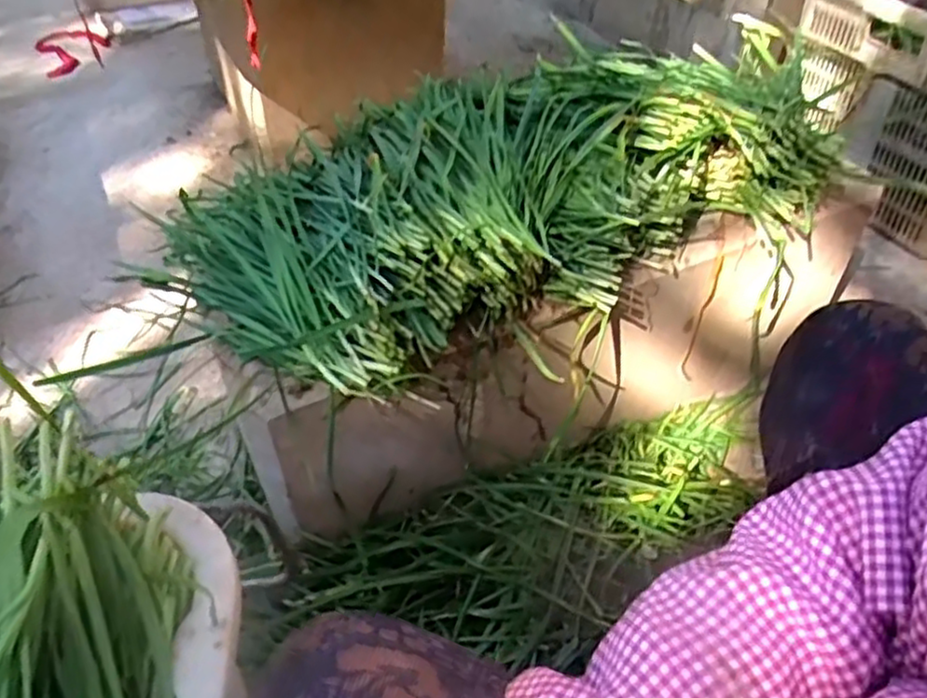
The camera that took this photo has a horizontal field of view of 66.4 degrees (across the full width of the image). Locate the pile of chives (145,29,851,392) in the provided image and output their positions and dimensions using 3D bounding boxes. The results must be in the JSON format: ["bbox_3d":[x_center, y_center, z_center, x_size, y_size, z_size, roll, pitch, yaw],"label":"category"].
[{"bbox_3d":[0.058,-0.184,0.753,0.679,0.114,0.320,-23,51,-21],"label":"pile of chives"}]

